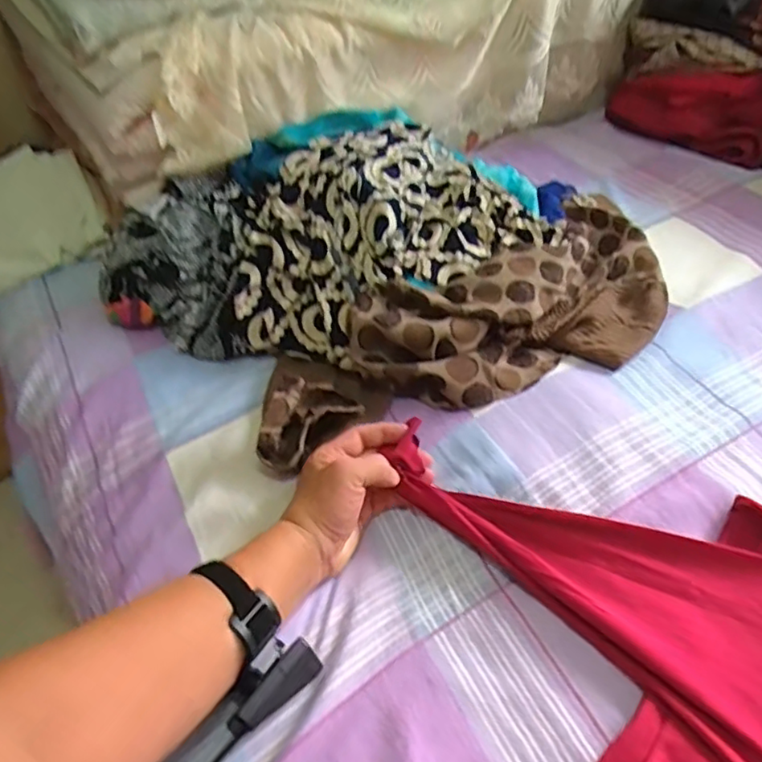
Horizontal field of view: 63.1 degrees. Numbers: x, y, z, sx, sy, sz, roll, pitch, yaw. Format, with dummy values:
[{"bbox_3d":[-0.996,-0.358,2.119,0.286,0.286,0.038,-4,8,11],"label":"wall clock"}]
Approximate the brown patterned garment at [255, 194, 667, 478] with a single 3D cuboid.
[{"bbox_3d":[0.115,-0.067,0.671,0.564,0.075,0.219,-28,50,-22],"label":"brown patterned garment"}]

